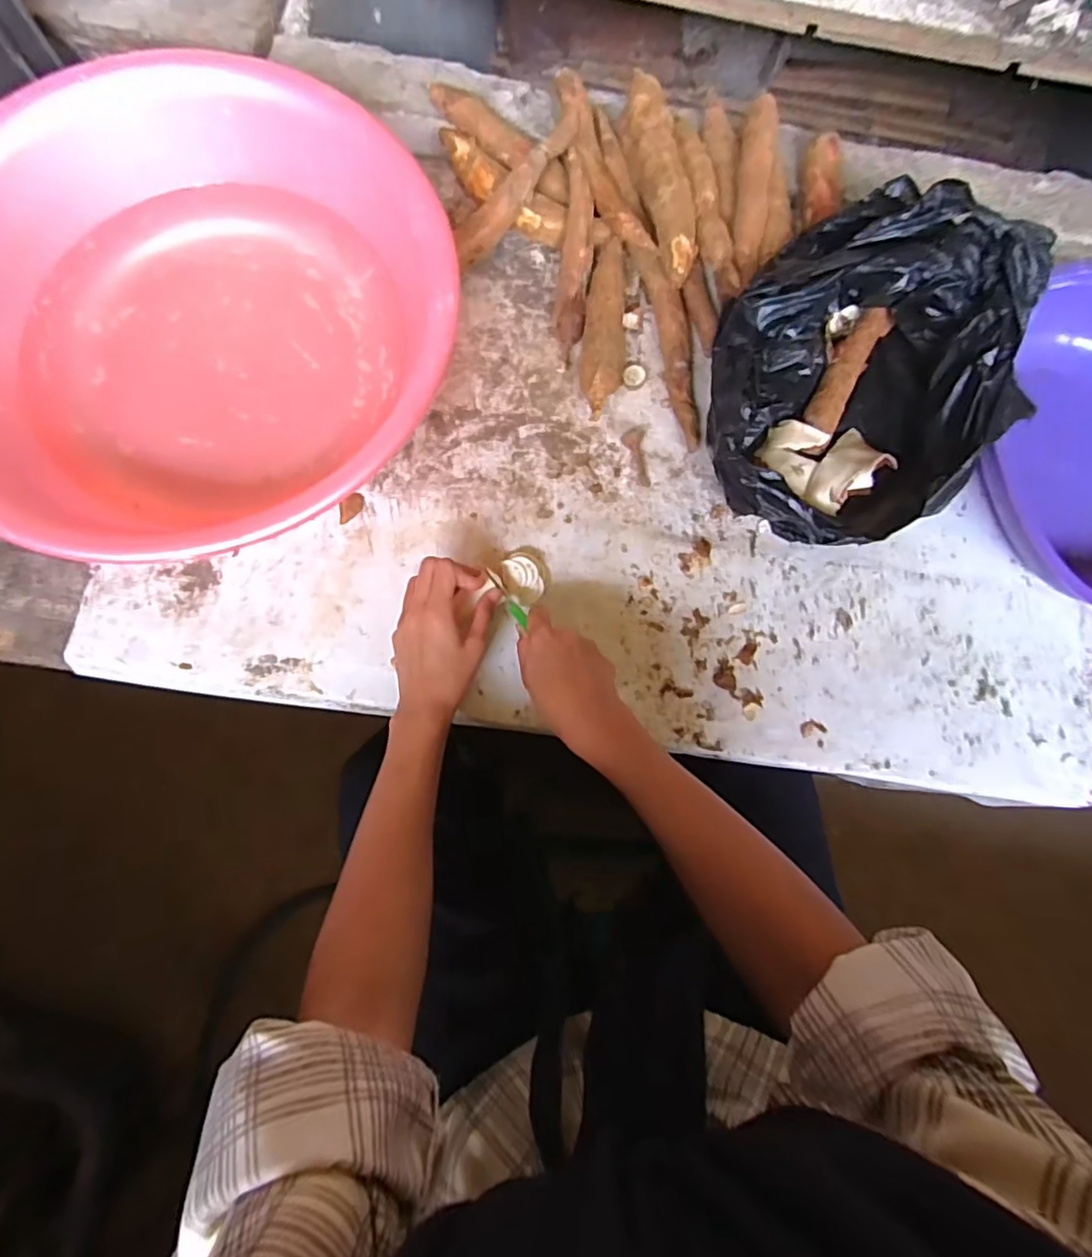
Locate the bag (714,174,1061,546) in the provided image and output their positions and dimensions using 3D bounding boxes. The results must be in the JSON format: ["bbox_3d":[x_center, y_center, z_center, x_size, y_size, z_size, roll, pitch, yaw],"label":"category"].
[{"bbox_3d":[0.259,-0.206,0.503,0.240,0.117,0.277,36,81,5],"label":"bag"}]

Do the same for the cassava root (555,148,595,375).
[{"bbox_3d":[0.027,-0.336,0.554,0.029,0.026,0.186,4,95,-3],"label":"cassava root"}]

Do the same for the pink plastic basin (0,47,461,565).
[{"bbox_3d":[-0.284,-0.249,0.495,0.415,0.110,0.383,-13,85,-5],"label":"pink plastic basin"}]

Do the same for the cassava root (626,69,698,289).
[{"bbox_3d":[0.109,-0.404,0.548,0.046,0.037,0.199,-9,81,-3],"label":"cassava root"}]

